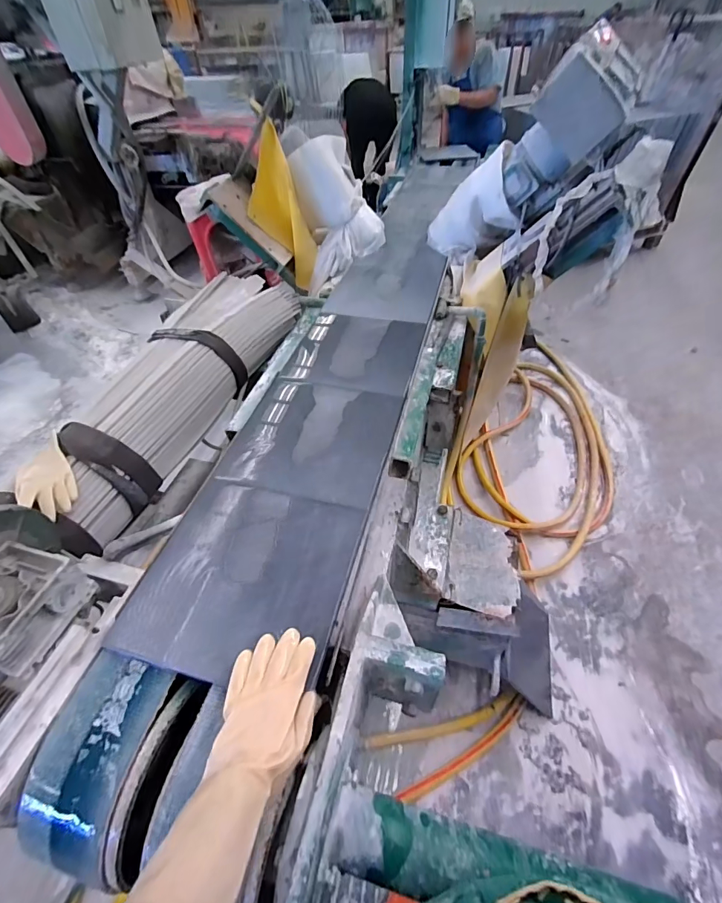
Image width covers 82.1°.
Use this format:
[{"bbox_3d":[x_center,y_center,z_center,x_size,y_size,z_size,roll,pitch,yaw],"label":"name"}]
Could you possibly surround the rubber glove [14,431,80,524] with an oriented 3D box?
[{"bbox_3d":[-0.664,0.056,0.873,0.103,0.032,0.203,-27,52,-21],"label":"rubber glove"}]

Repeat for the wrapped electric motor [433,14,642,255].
[{"bbox_3d":[0.454,-0.758,1.133,0.266,0.587,0.201,-29,92,-24],"label":"wrapped electric motor"}]

